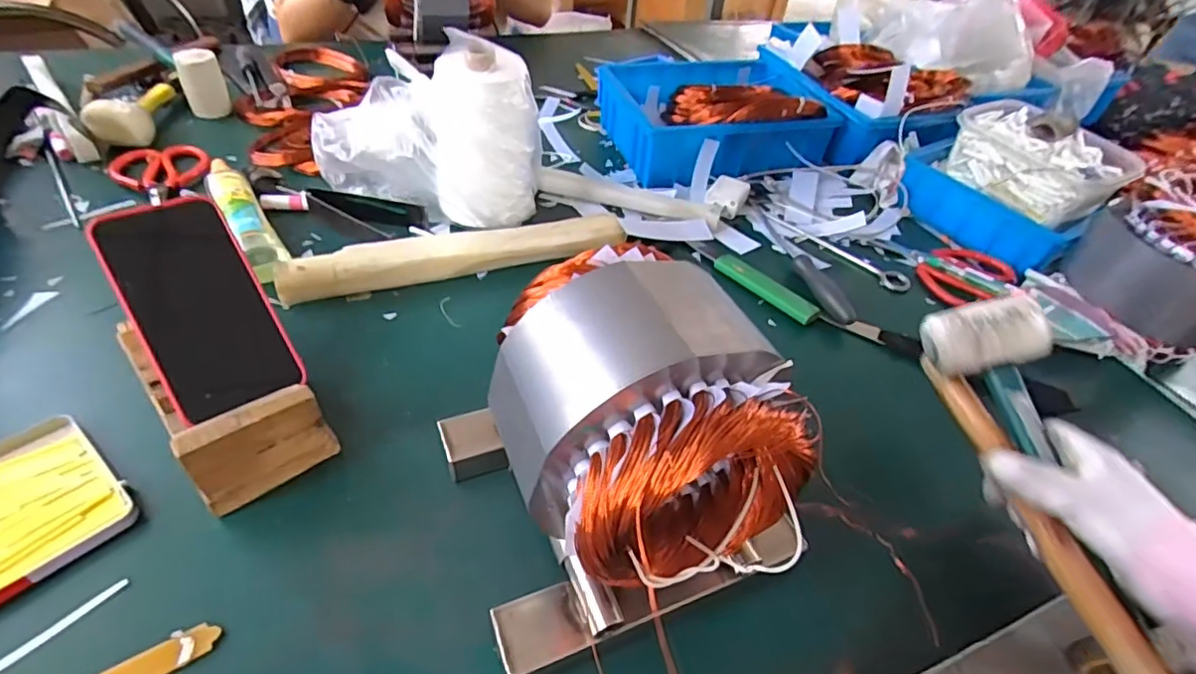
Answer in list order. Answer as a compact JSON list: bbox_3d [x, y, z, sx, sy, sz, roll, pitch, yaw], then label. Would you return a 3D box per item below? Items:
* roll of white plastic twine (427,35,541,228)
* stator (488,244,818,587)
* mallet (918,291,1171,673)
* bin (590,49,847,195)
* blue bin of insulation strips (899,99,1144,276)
[{"bbox_3d":[-0.120,-0.205,0.600,0.115,0.159,0.104,4,43,-4],"label":"roll of white plastic twine"},{"bbox_3d":[0.024,0.048,0.315,0.130,0.142,0.157,-14,47,-21],"label":"stator"},{"bbox_3d":[0.285,0.079,0.356,0.059,0.085,0.248,0,45,-8],"label":"mallet"},{"bbox_3d":[0.162,-0.301,0.785,0.270,0.098,0.210,-9,45,-17],"label":"bin"},{"bbox_3d":[0.479,-0.180,0.679,0.122,0.130,0.197,-23,50,-28],"label":"blue bin of insulation strips"}]

